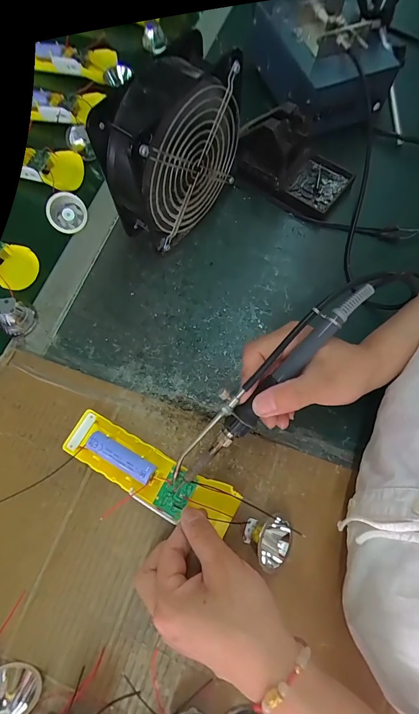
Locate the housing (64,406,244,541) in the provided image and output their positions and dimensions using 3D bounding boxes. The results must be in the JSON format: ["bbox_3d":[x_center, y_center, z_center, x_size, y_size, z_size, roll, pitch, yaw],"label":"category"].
[{"bbox_3d":[-0.053,0.096,0.284,0.157,0.026,0.044,23,71,13],"label":"housing"}]

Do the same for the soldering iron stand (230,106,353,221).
[{"bbox_3d":[0.100,-0.228,0.398,0.134,0.094,0.085,20,73,8],"label":"soldering iron stand"}]

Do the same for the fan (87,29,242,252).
[{"bbox_3d":[-0.030,-0.185,0.328,0.056,0.156,0.136,42,77,14],"label":"fan"}]

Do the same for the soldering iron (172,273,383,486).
[{"bbox_3d":[0.047,0.015,0.254,0.030,0.030,0.213,44,94,12],"label":"soldering iron"}]

